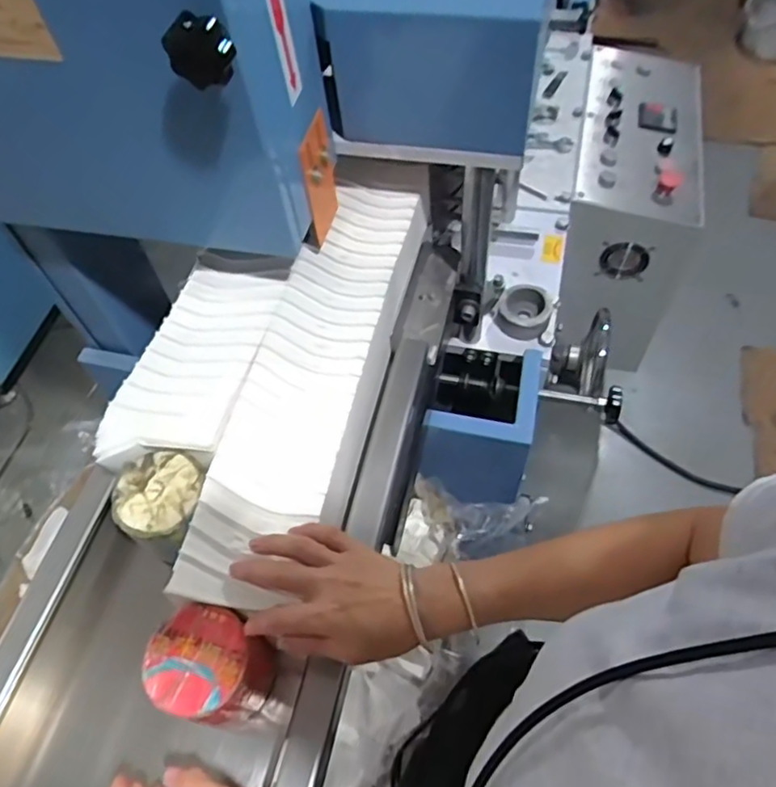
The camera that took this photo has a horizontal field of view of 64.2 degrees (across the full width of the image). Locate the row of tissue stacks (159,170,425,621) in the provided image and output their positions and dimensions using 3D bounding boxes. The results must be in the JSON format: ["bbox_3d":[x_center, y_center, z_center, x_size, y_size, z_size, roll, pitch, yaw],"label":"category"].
[{"bbox_3d":[-0.067,-0.015,0.644,0.122,0.087,0.484,9,59,10],"label":"row of tissue stacks"}]

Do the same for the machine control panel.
[{"bbox_3d":[0.484,-0.514,1.177,0.220,0.052,0.462,10,59,11],"label":"machine control panel"}]

